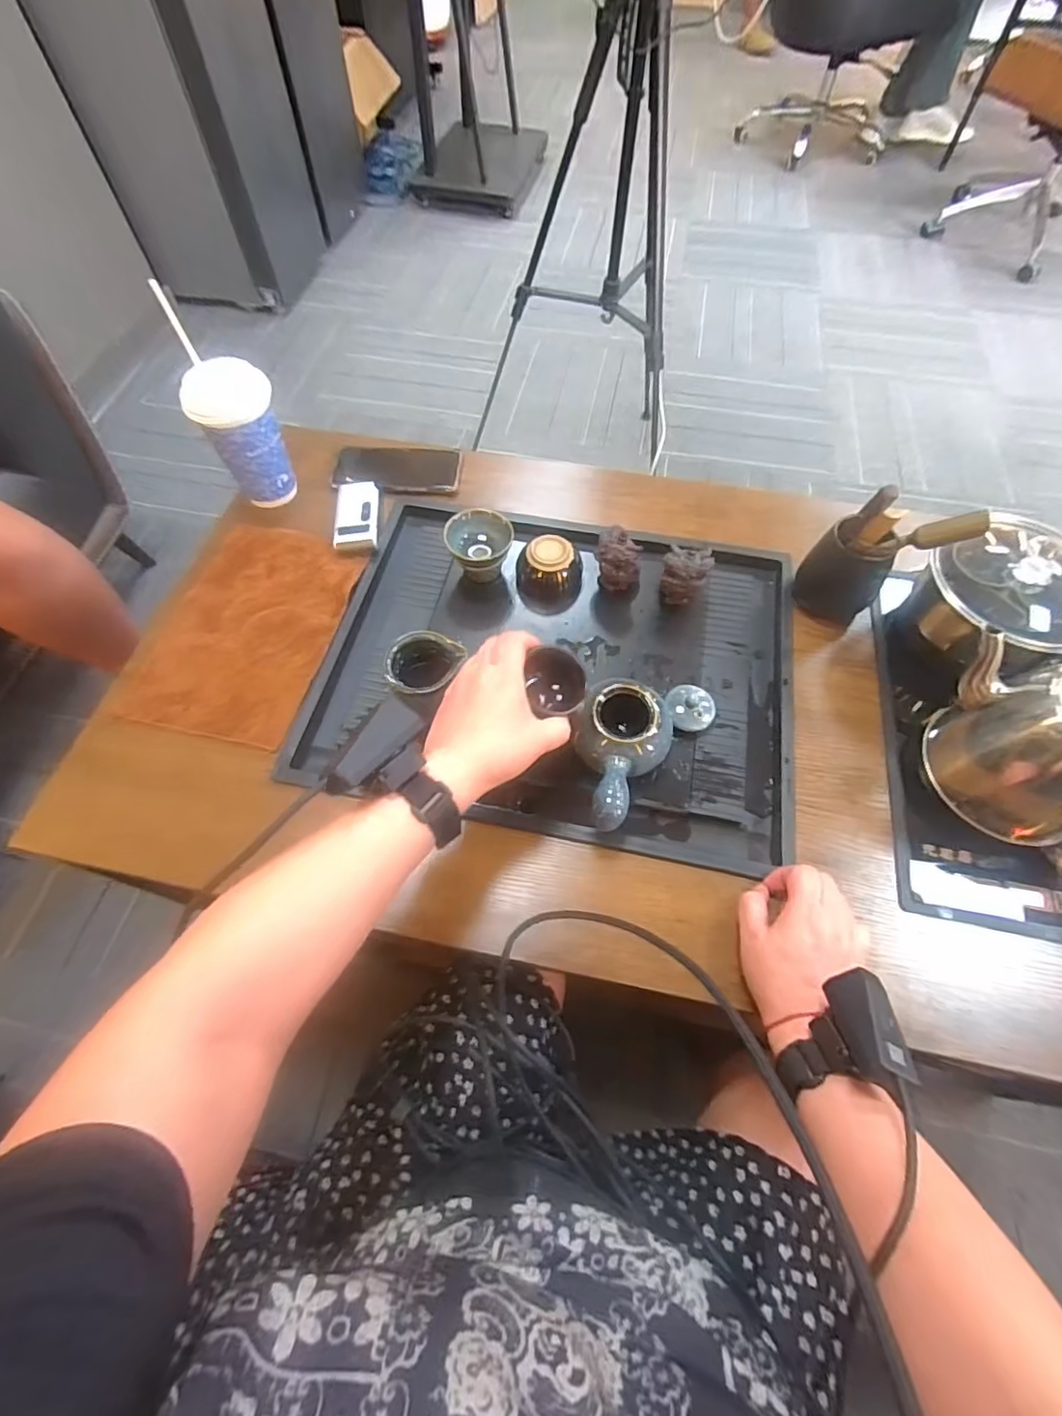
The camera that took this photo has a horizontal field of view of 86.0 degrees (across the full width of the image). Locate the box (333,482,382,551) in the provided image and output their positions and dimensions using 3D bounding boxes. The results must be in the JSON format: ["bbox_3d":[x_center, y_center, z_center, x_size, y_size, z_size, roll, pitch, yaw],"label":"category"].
[{"bbox_3d":[-0.204,-0.227,0.671,0.050,0.018,0.100,-2,61,-1],"label":"box"}]

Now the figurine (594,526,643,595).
[{"bbox_3d":[0.096,-0.158,0.626,0.050,0.072,0.039,7,61,3],"label":"figurine"}]

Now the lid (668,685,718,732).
[{"bbox_3d":[0.160,-0.003,0.565,0.047,0.027,0.052,25,64,13],"label":"lid"}]

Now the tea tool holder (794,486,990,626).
[{"bbox_3d":[0.341,-0.150,0.564,0.099,0.193,0.061,3,61,1],"label":"tea tool holder"}]

